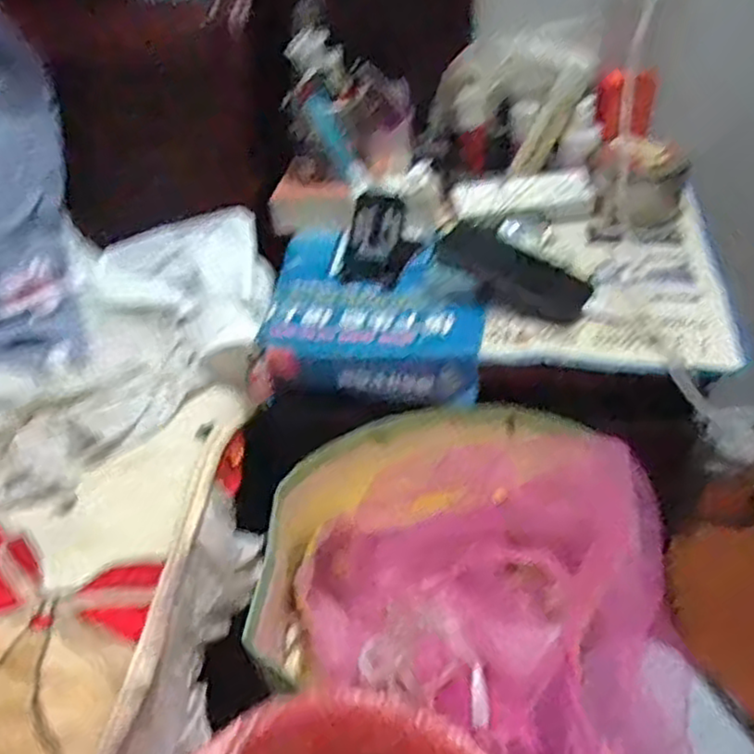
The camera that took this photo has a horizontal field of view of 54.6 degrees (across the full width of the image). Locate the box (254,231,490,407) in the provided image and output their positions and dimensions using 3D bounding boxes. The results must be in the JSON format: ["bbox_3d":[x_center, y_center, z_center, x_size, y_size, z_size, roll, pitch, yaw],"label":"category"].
[{"bbox_3d":[-0.002,-0.070,0.776,0.223,0.062,0.205,1,41,10],"label":"box"}]

